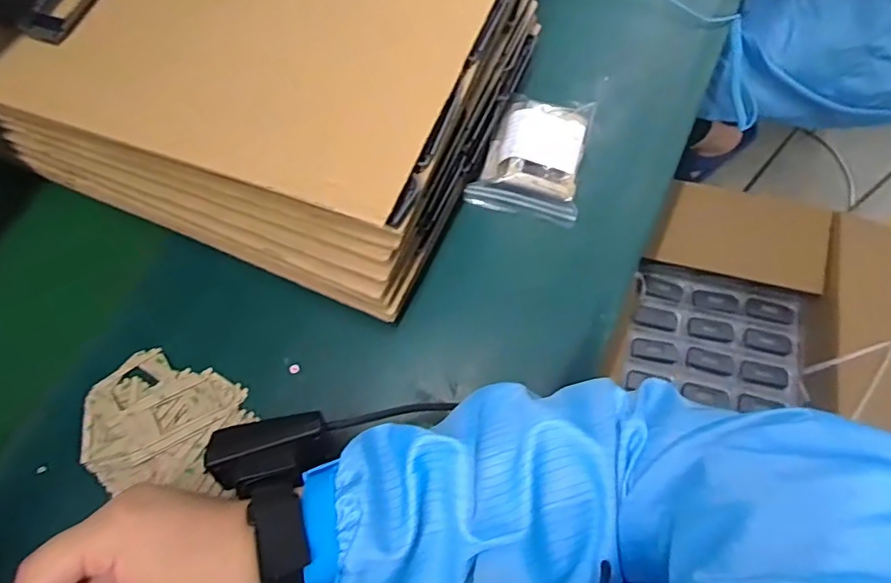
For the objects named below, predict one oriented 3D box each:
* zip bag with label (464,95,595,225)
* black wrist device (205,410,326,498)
[{"bbox_3d":[0.070,-0.112,0.458,0.085,0.019,0.103,10,68,7],"label":"zip bag with label"},{"bbox_3d":[-0.106,0.094,0.329,0.066,0.022,0.040,-11,67,-2],"label":"black wrist device"}]

